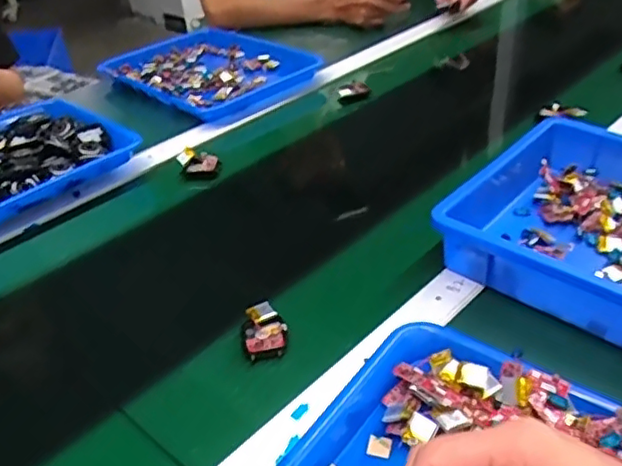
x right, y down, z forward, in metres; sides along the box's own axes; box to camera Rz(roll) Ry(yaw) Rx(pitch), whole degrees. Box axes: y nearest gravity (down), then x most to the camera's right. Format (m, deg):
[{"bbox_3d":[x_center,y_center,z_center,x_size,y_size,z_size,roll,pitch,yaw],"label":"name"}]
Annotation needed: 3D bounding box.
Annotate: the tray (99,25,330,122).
[{"bbox_3d":[-0.169,-0.273,1.031,0.331,0.037,0.250,28,47,34],"label":"tray"}]

